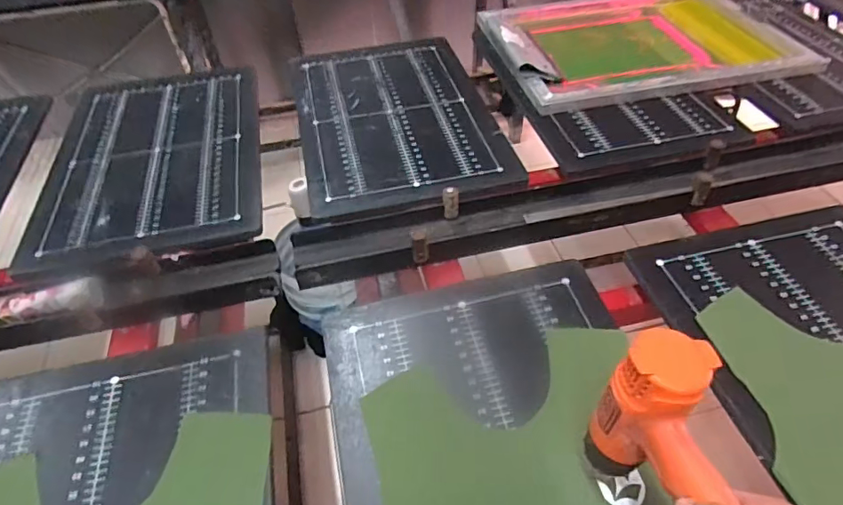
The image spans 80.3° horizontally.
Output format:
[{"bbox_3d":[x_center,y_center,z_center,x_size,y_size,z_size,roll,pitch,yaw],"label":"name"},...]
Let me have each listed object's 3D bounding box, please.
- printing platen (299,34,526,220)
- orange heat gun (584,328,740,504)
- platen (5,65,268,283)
[{"bbox_3d":[-0.054,-0.295,1.048,0.392,0.025,0.562,-11,50,-7],"label":"printing platen"},{"bbox_3d":[0.217,0.196,0.401,0.067,0.194,0.210,-12,50,-8],"label":"orange heat gun"},{"bbox_3d":[-0.519,-0.193,0.984,0.390,0.028,0.573,-10,50,-6],"label":"platen"}]

